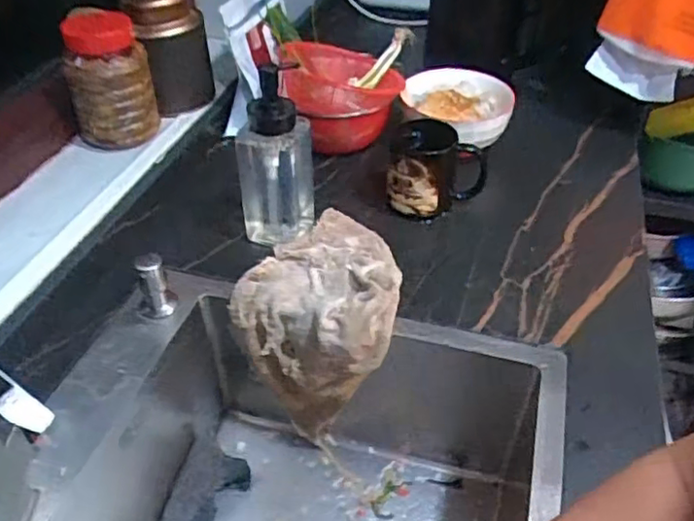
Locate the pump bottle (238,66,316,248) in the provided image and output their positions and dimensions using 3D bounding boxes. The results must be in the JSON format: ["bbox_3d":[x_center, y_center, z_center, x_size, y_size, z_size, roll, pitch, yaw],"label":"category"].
[{"bbox_3d":[-0.078,-0.104,0.688,0.083,0.173,0.077,-4,40,-5],"label":"pump bottle"}]

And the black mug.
[{"bbox_3d":[0.107,-0.109,0.757,0.110,0.090,0.084,9,40,10],"label":"black mug"}]

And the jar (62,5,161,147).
[{"bbox_3d":[-0.289,-0.215,0.777,0.094,0.158,0.083,-14,43,-16],"label":"jar"}]

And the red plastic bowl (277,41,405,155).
[{"bbox_3d":[-0.005,-0.233,0.877,0.159,0.114,0.182,-9,40,-10],"label":"red plastic bowl"}]

